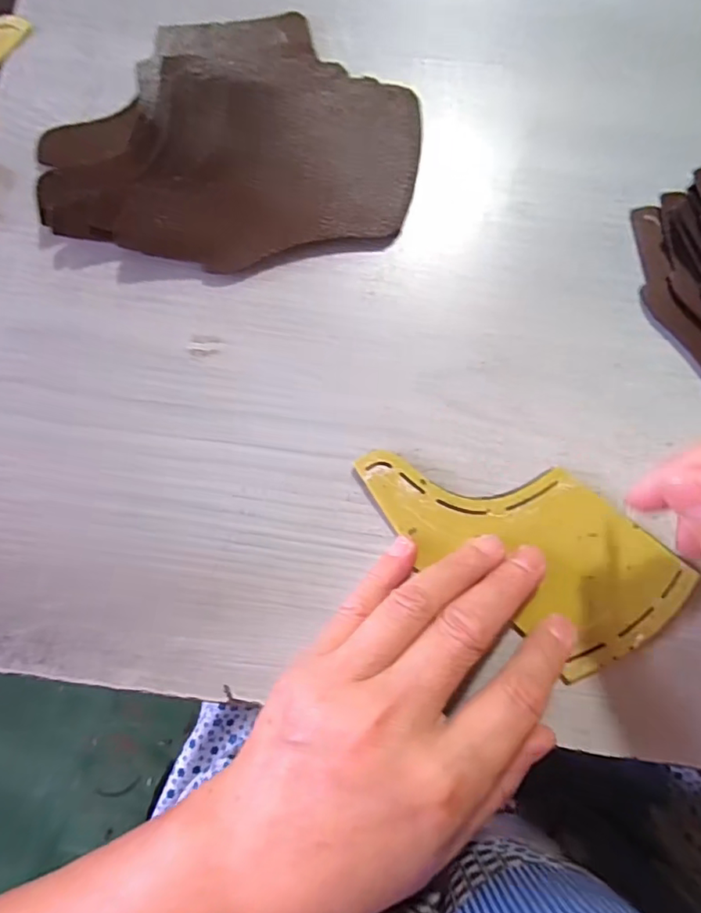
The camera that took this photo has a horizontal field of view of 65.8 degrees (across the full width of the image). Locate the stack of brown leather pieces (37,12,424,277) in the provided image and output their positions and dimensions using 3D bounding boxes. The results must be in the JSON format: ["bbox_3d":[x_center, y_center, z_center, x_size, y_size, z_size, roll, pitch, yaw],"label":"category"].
[{"bbox_3d":[-0.057,-0.153,0.253,0.171,0.024,0.123,-14,81,-2],"label":"stack of brown leather pieces"}]

